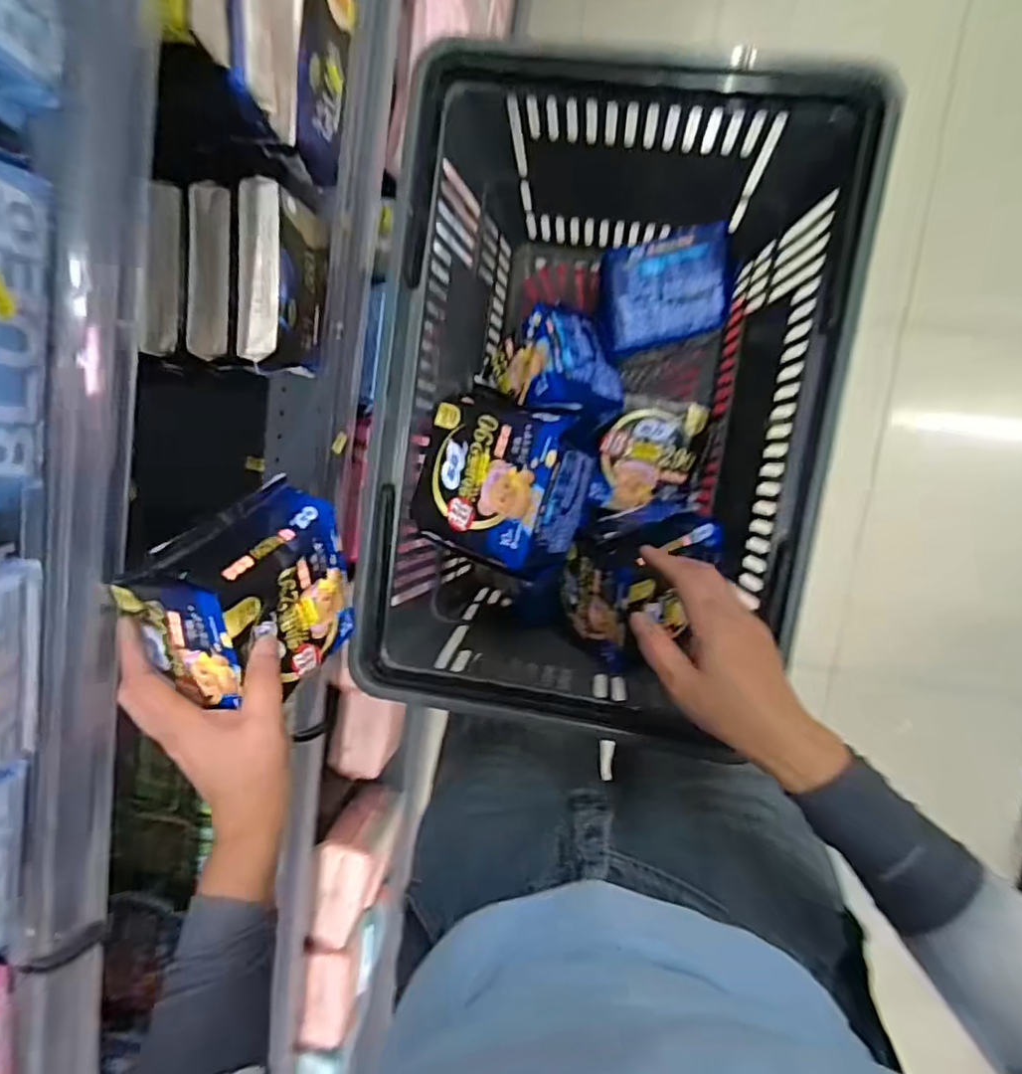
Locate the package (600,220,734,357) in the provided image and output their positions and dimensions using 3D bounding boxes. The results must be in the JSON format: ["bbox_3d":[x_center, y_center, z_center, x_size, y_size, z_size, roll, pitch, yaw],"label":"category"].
[{"bbox_3d":[0.136,-0.216,0.554,0.116,0.017,0.088,-12,95,8],"label":"package"}]

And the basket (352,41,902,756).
[{"bbox_3d":[0.073,-0.080,0.559,0.305,0.250,0.490,10,97,6],"label":"basket"}]

